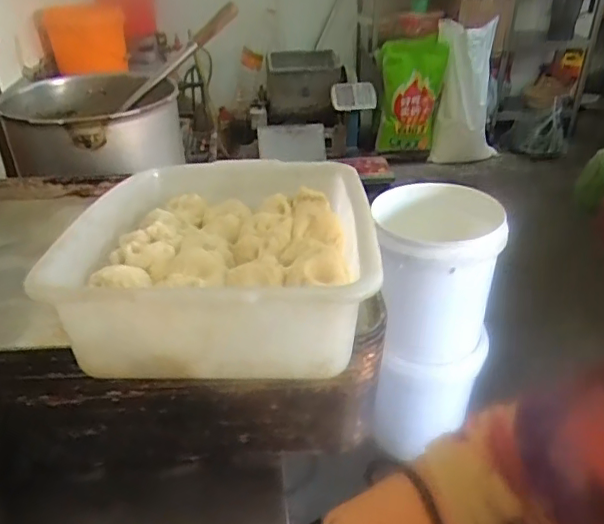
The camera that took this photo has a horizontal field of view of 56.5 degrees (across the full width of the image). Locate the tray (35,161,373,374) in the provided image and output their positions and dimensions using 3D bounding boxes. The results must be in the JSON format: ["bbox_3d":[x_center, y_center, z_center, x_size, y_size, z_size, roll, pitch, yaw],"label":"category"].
[{"bbox_3d":[-0.066,-0.031,0.545,0.260,0.099,0.351,-1,31,1],"label":"tray"}]

